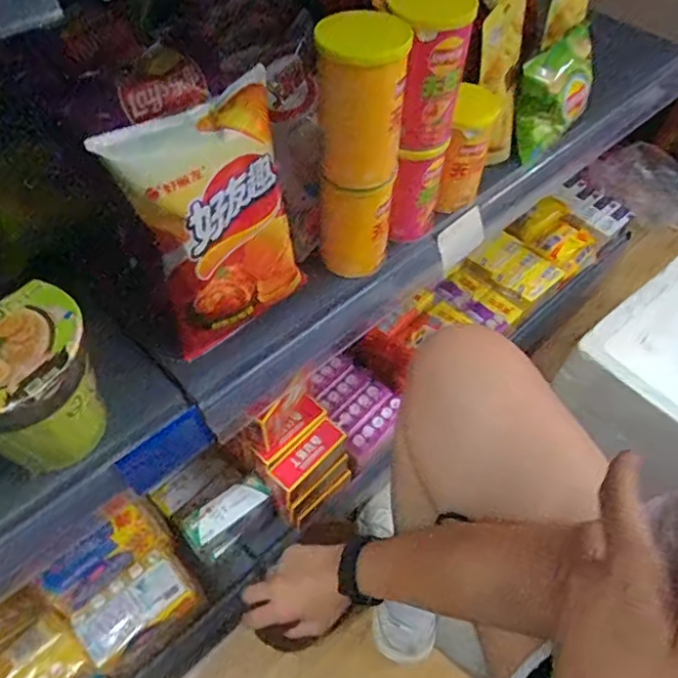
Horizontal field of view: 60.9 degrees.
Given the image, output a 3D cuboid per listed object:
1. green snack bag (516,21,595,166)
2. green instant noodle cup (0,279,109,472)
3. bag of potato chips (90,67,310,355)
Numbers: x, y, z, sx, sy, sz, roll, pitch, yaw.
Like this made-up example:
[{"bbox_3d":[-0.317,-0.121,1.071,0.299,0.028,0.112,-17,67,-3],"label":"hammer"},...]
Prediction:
[{"bbox_3d":[0.262,-0.293,0.687,0.044,0.120,0.153,36,60,21],"label":"green snack bag"},{"bbox_3d":[-0.211,0.038,0.405,0.082,0.106,0.101,26,57,16],"label":"green instant noodle cup"},{"bbox_3d":[-0.092,-0.093,0.458,0.129,0.187,0.050,-36,48,-23],"label":"bag of potato chips"}]

